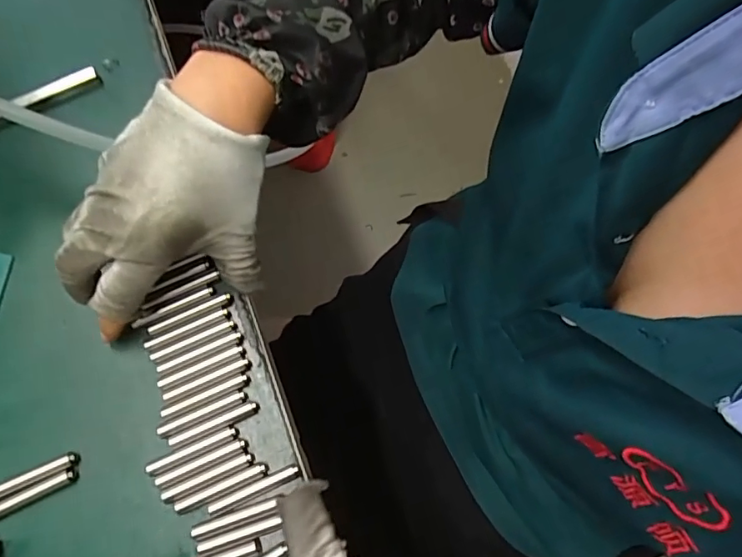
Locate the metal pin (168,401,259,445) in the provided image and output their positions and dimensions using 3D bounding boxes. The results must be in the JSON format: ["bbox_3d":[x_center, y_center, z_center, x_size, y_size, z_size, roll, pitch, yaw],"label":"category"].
[{"bbox_3d":[-0.084,0.077,0.278,0.048,0.004,0.006,-23,73,-7],"label":"metal pin"}]

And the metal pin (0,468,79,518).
[{"bbox_3d":[-0.177,0.113,0.272,0.049,0.007,0.007,-26,74,-8],"label":"metal pin"}]

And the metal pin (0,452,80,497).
[{"bbox_3d":[-0.179,0.105,0.275,0.049,0.007,0.008,-24,73,-7],"label":"metal pin"}]

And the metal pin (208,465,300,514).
[{"bbox_3d":[-0.060,0.108,0.268,0.048,0.004,0.006,-23,73,-7],"label":"metal pin"}]

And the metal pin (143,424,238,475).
[{"bbox_3d":[-0.095,0.090,0.274,0.048,0.004,0.007,-23,73,-7],"label":"metal pin"}]

